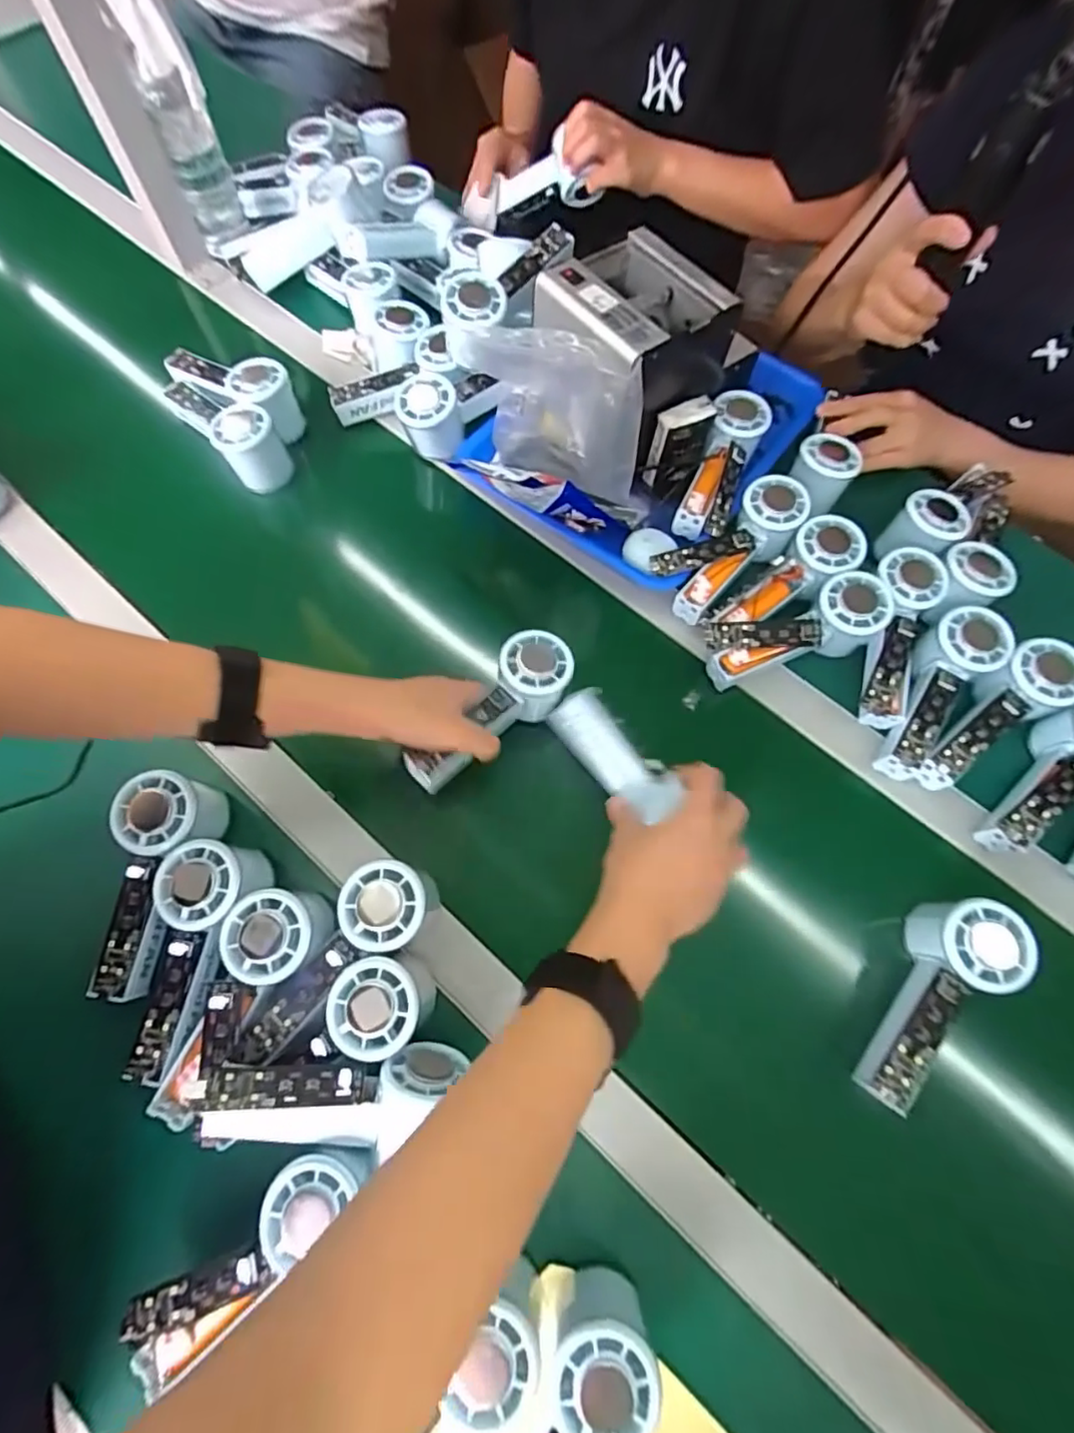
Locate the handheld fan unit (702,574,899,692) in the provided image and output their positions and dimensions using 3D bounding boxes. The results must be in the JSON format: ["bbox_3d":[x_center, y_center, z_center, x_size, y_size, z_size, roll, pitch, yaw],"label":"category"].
[{"bbox_3d":[0.222,-0.069,0.517,0.157,0.057,0.052,-19,68,6],"label":"handheld fan unit"}]

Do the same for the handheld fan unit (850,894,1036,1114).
[{"bbox_3d":[0.276,0.198,0.408,0.055,0.061,0.149,33,70,12],"label":"handheld fan unit"}]

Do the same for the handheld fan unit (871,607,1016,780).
[{"bbox_3d":[0.332,-0.017,0.500,0.055,0.046,0.154,29,85,10],"label":"handheld fan unit"}]

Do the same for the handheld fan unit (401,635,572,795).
[{"bbox_3d":[-0.031,0.002,0.472,0.062,0.056,0.152,42,77,15],"label":"handheld fan unit"}]

